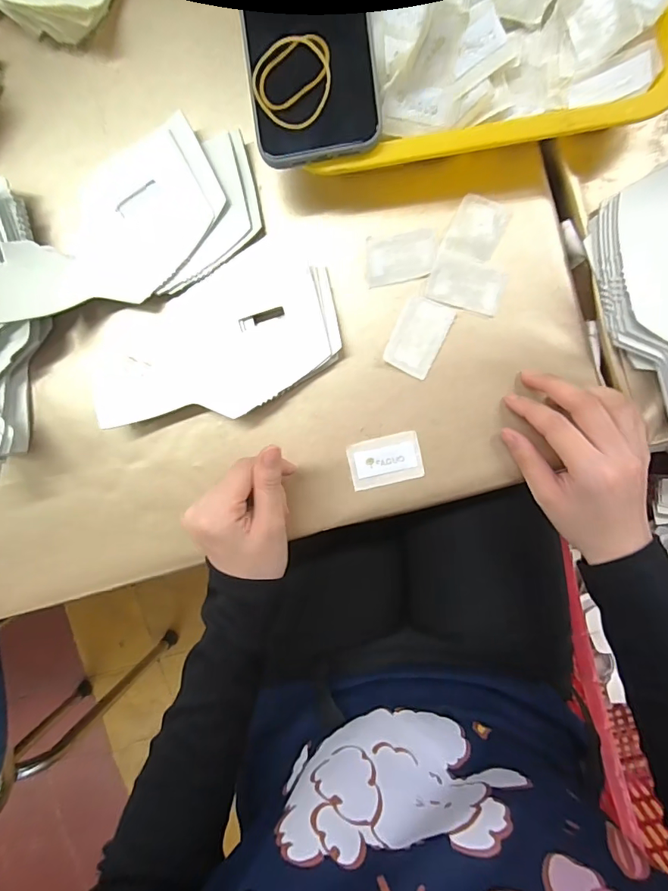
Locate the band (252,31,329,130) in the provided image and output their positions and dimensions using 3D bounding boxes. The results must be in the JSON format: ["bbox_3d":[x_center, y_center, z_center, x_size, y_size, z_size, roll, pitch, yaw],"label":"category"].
[{"bbox_3d":[-0.026,-0.226,0.281,0.048,0.004,0.053,0,95,4],"label":"band"}]

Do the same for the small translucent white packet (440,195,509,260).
[{"bbox_3d":[0.103,-0.156,0.326,0.036,0.004,0.043,25,91,-3],"label":"small translucent white packet"}]

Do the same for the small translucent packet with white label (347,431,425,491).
[{"bbox_3d":[0.039,0.012,0.348,0.054,0.005,0.036,-12,88,9],"label":"small translucent packet with white label"}]

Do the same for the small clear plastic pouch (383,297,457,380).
[{"bbox_3d":[0.063,-0.081,0.335,0.037,0.004,0.055,26,96,1],"label":"small clear plastic pouch"}]

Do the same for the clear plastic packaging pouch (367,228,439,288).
[{"bbox_3d":[0.050,-0.139,0.333,0.052,0.006,0.036,-6,95,4],"label":"clear plastic packaging pouch"}]

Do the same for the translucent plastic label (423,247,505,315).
[{"bbox_3d":[0.097,-0.118,0.330,0.053,0.004,0.035,18,96,2],"label":"translucent plastic label"}]

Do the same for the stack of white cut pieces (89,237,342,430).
[{"bbox_3d":[-0.092,-0.076,0.340,0.189,0.018,0.108,-23,94,5],"label":"stack of white cut pieces"}]

